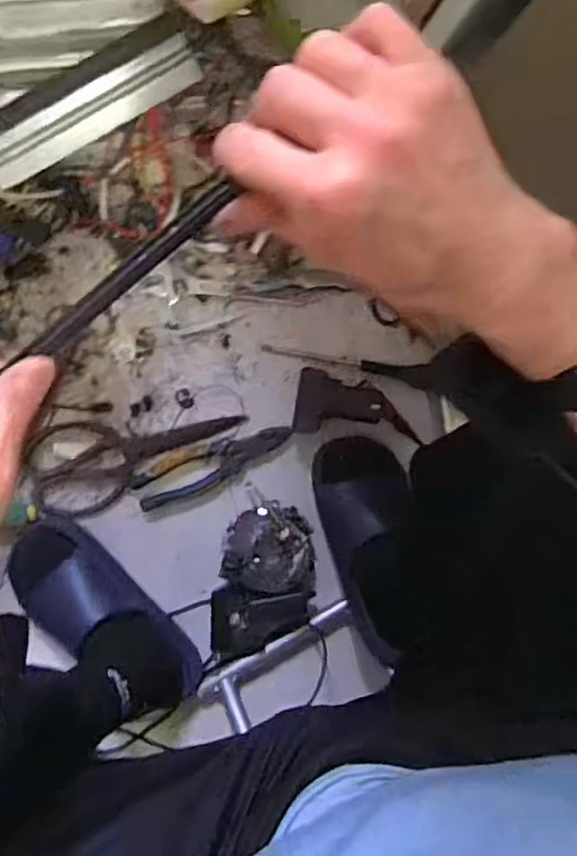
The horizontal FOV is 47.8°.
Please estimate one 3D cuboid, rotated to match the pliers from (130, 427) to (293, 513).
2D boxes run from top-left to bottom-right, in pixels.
[{"bbox_3d":[-0.088,0.043,0.767,0.191,0.012,0.055,-19,98,-5],"label":"pliers"}]

